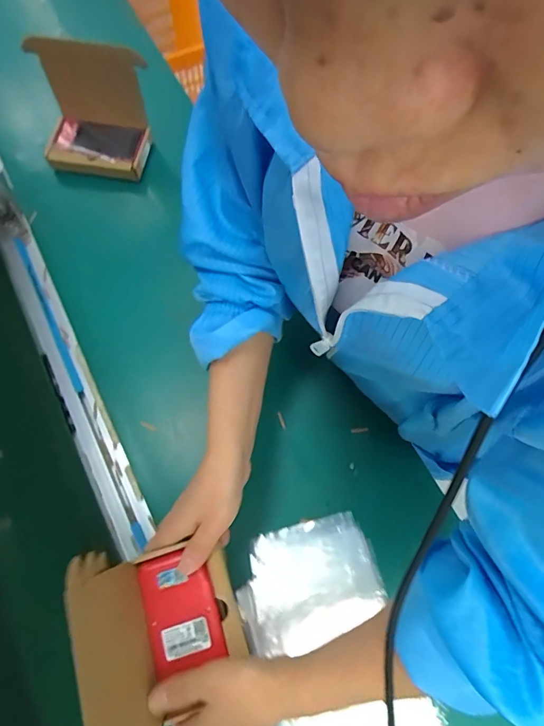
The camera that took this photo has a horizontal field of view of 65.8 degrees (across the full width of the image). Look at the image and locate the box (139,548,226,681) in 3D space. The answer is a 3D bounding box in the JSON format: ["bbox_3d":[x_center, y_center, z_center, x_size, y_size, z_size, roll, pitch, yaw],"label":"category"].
[{"bbox_3d":[-0.082,0.219,0.375,0.061,0.010,0.090,-16,72,-8],"label":"box"}]

